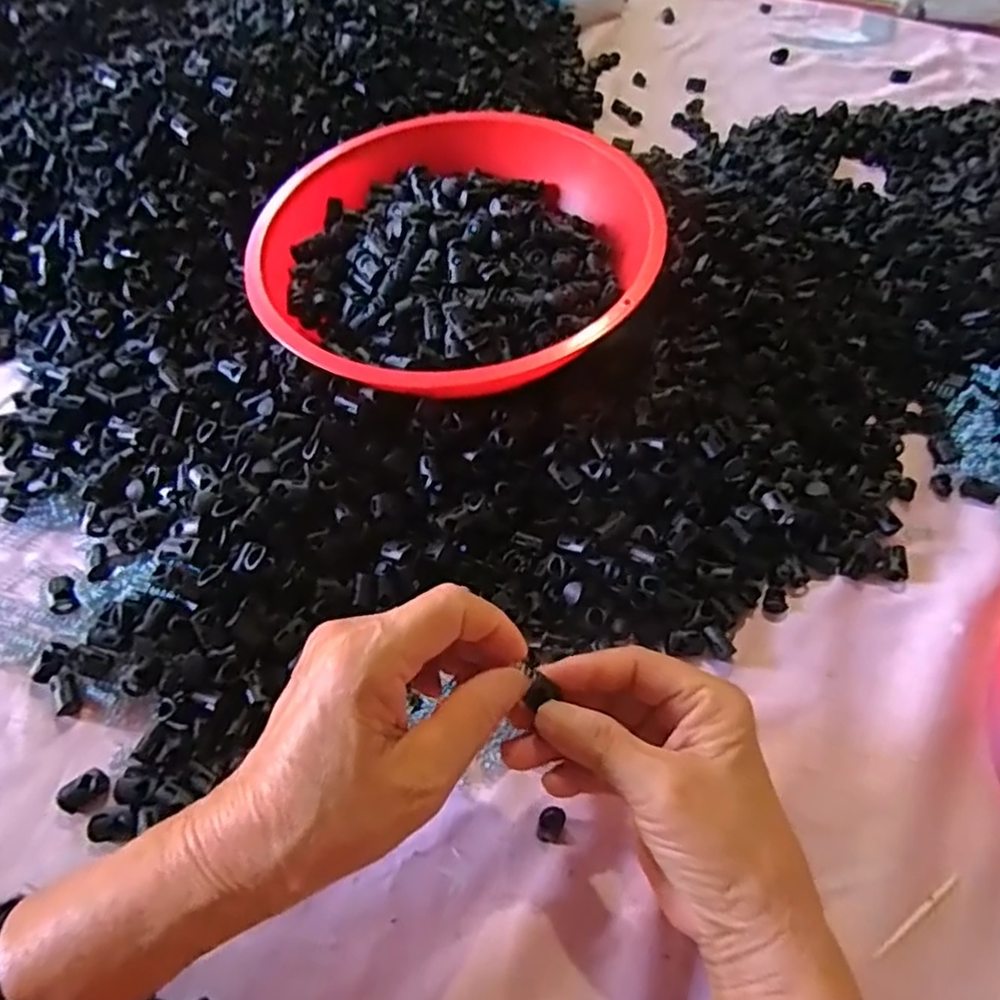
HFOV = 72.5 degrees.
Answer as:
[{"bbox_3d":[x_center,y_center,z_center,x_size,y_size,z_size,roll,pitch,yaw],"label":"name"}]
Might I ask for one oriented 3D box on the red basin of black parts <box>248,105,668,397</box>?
[{"bbox_3d":[-0.033,-0.172,0.435,0.235,0.054,0.244,1,56,-2],"label":"red basin of black parts"}]

